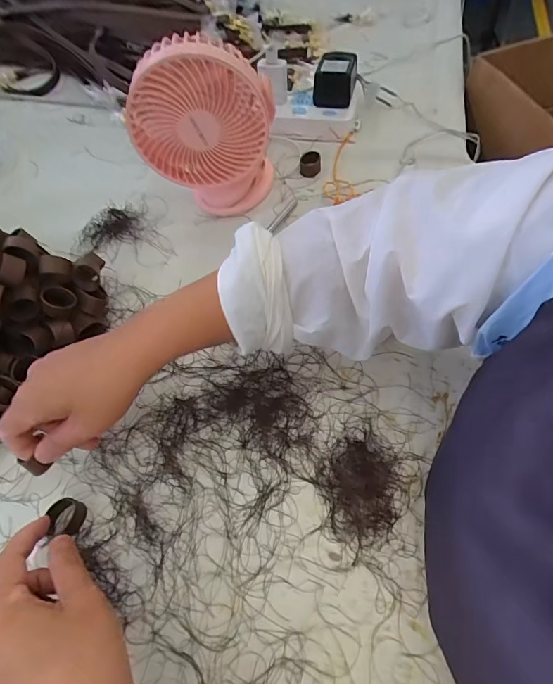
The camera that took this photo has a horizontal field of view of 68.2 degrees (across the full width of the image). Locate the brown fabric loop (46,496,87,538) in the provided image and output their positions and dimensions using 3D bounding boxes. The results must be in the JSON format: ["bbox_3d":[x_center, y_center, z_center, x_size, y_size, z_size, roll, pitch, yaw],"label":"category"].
[{"bbox_3d":[-0.173,0.145,0.336,0.022,0.021,0.030,10,62,9],"label":"brown fabric loop"}]

